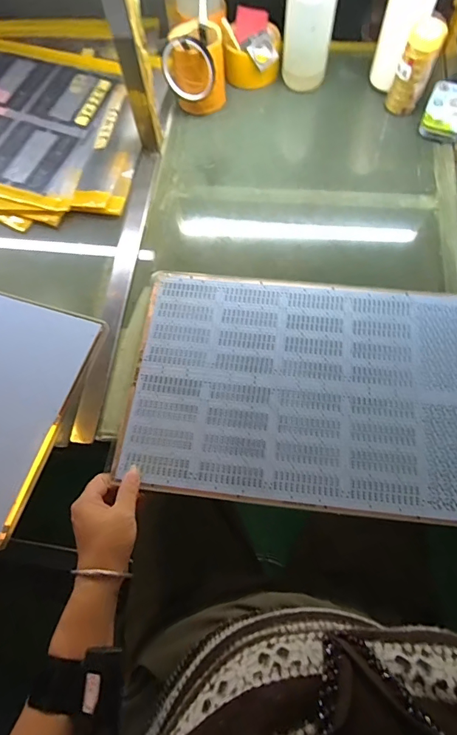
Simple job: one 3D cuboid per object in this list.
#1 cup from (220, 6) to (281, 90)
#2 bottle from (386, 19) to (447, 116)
[{"bbox_3d":[0.041,-0.539,0.711,0.092,0.076,0.094,0,68,1],"label":"cup"},{"bbox_3d":[0.286,-0.459,0.652,0.051,0.116,0.047,19,70,9],"label":"bottle"}]

